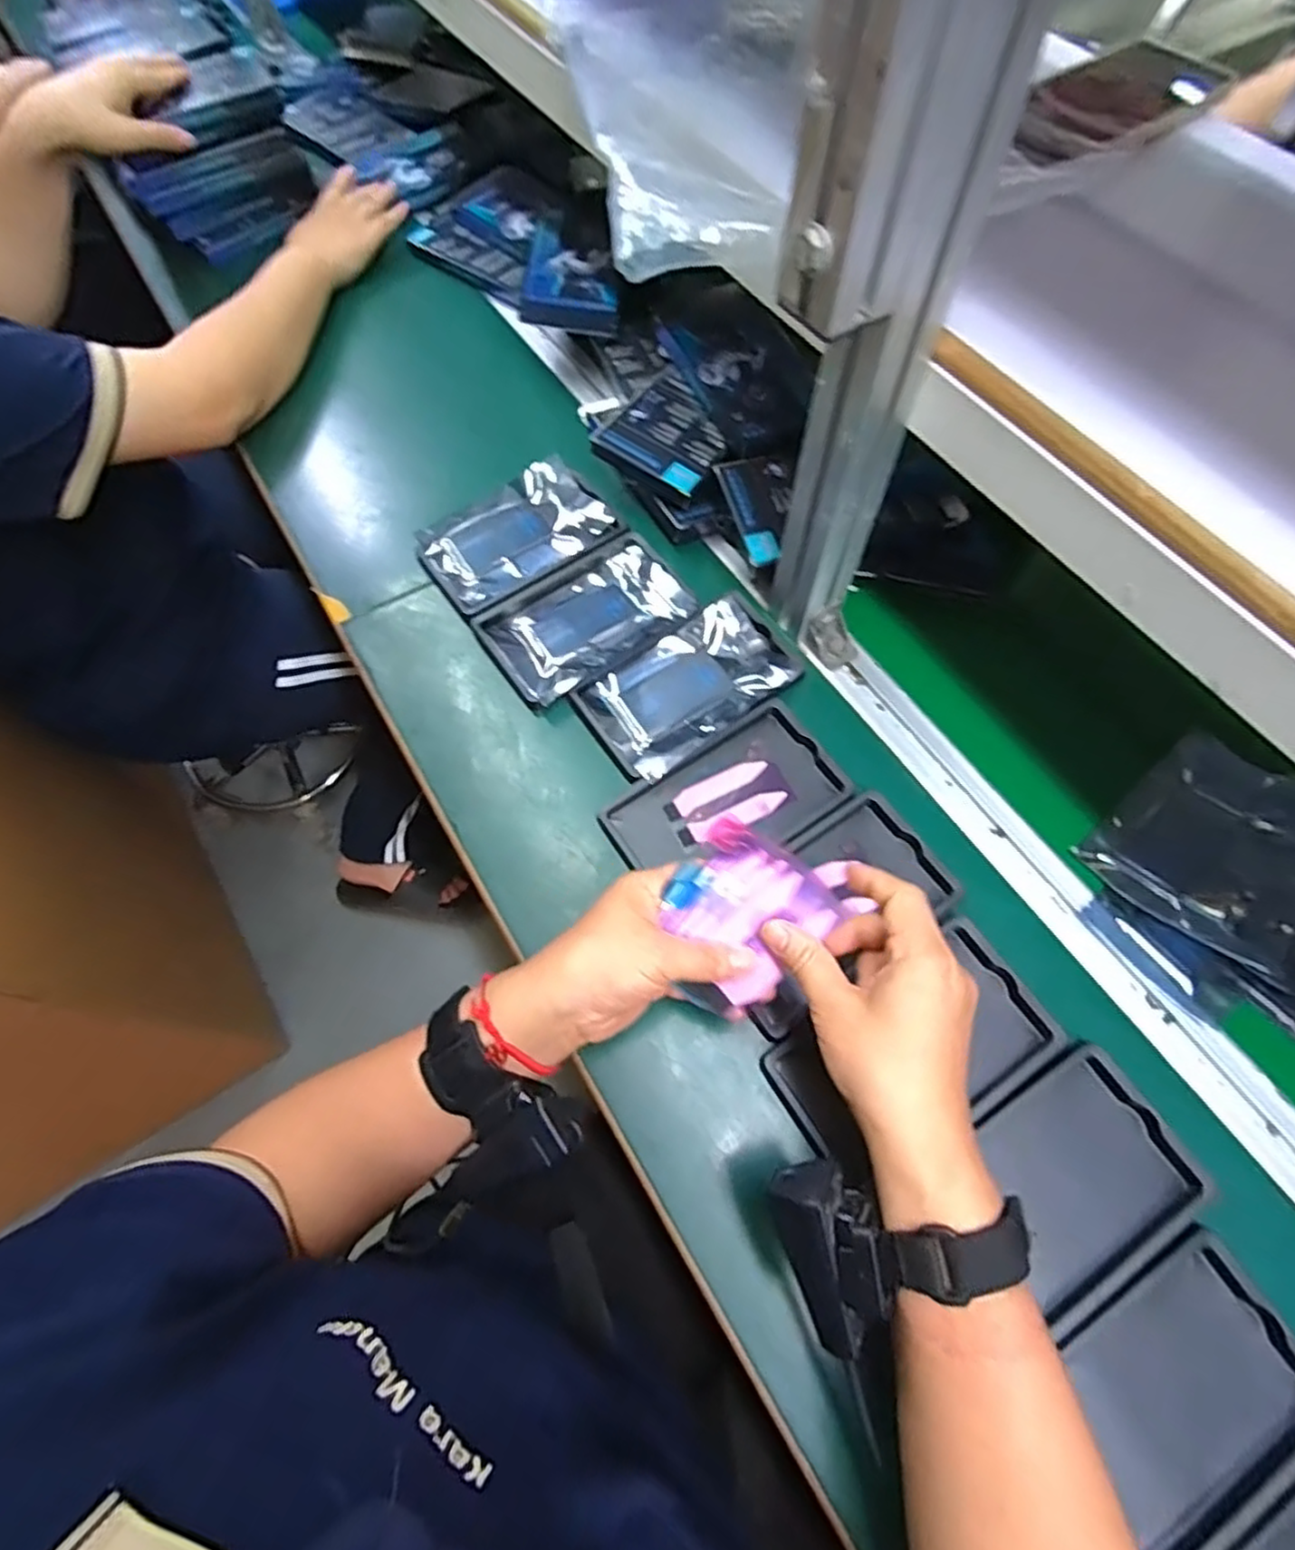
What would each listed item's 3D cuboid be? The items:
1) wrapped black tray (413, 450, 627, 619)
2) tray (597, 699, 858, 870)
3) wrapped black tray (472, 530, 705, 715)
[{"bbox_3d":[-0.110,-0.202,0.579,0.152,0.016,0.105,-34,69,-15],"label":"wrapped black tray"},{"bbox_3d":[0.056,0.020,0.482,0.158,0.015,0.092,-32,69,-15],"label":"tray"},{"bbox_3d":[-0.047,-0.127,0.547,0.158,0.012,0.106,-33,69,-15],"label":"wrapped black tray"}]

